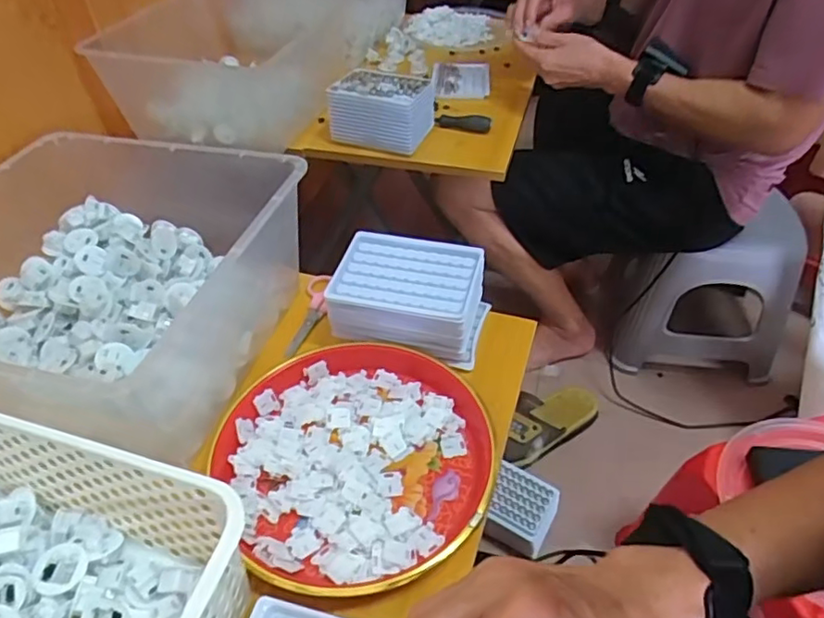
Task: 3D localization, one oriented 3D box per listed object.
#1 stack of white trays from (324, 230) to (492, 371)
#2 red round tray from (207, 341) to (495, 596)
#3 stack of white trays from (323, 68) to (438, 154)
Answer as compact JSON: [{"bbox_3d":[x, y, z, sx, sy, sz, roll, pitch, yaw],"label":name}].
[{"bbox_3d":[-0.001,-0.012,0.571,0.137,0.066,0.095,10,45,12],"label":"stack of white trays"},{"bbox_3d":[-0.040,0.115,0.479,0.210,0.025,0.213,-1,44,1],"label":"red round tray"},{"bbox_3d":[-0.045,-0.294,0.862,0.140,0.083,0.092,12,46,14],"label":"stack of white trays"}]

